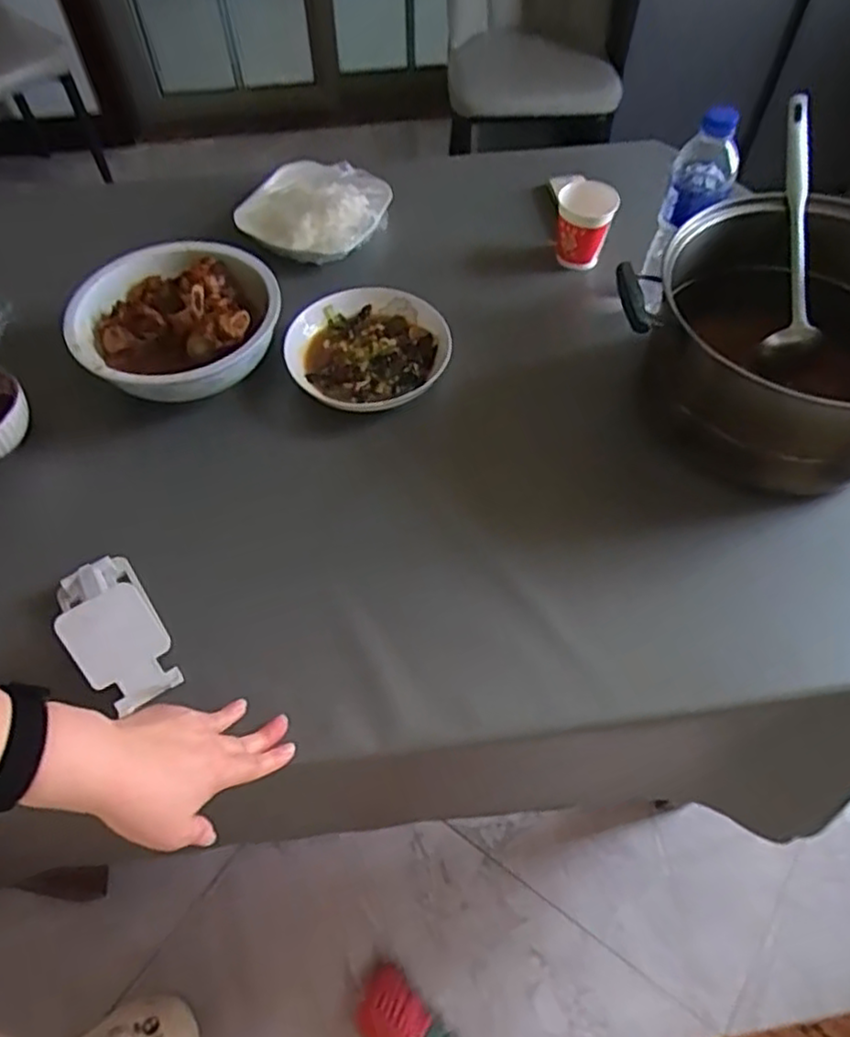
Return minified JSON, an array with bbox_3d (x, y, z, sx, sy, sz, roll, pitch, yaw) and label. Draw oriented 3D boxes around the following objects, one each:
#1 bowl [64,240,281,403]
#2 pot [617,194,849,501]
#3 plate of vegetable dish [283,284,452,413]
[{"bbox_3d":[-0.272,-0.213,0.765,0.213,0.073,0.207,0,58,1],"label":"bowl"},{"bbox_3d":[0.355,-0.170,0.668,0.271,0.177,0.274,0,58,1],"label":"pot"},{"bbox_3d":[-0.062,-0.194,0.784,0.175,0.038,0.168,0,58,1],"label":"plate of vegetable dish"}]

